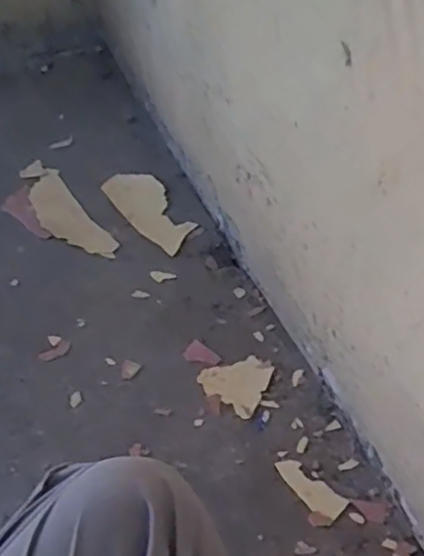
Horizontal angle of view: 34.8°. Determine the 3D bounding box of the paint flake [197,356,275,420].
[{"bbox_3d":[0.032,0.126,0.846,0.080,0.008,0.078,30,58,20],"label":"paint flake"}]

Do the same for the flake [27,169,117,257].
[{"bbox_3d":[-0.231,-0.103,1.050,0.074,0.012,0.221,-28,58,-21],"label":"flake"}]

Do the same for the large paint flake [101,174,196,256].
[{"bbox_3d":[-0.097,-0.109,1.051,0.084,0.014,0.185,-33,60,-23],"label":"large paint flake"}]

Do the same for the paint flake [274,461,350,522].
[{"bbox_3d":[0.108,0.235,0.753,0.085,0.005,0.034,37,60,24],"label":"paint flake"}]

